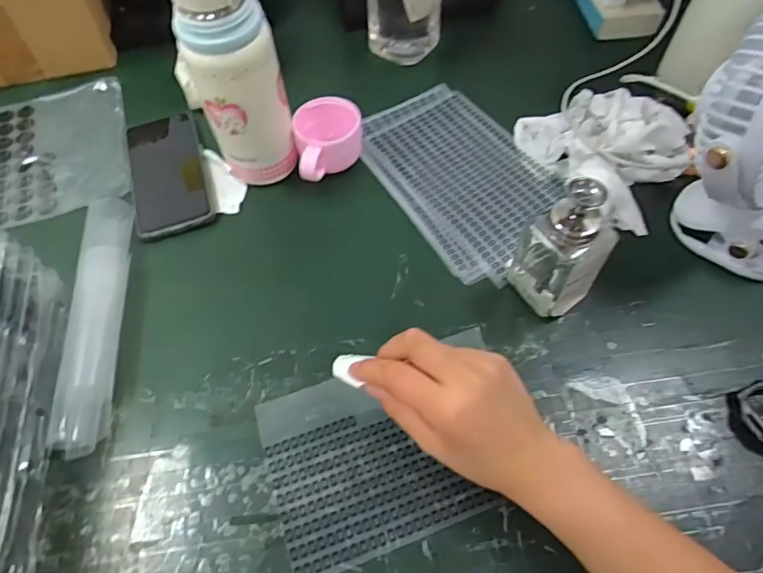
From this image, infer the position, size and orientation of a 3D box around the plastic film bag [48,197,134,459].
[{"bbox_3d":[-0.240,0.023,0.439,0.042,0.030,0.231,-9,57,-3],"label":"plastic film bag"}]

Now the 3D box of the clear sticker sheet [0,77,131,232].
[{"bbox_3d":[-0.367,-0.148,0.566,0.168,0.007,0.197,-18,60,-7],"label":"clear sticker sheet"}]

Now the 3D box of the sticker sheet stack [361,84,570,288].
[{"bbox_3d":[0.078,-0.115,0.519,0.148,0.009,0.234,-31,61,-15],"label":"sticker sheet stack"}]

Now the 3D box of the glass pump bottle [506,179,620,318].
[{"bbox_3d":[0.142,-0.033,0.399,0.052,0.117,0.056,-26,60,-13],"label":"glass pump bottle"}]

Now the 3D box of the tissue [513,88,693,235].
[{"bbox_3d":[0.224,-0.147,0.506,0.128,0.048,0.169,-34,62,-17],"label":"tissue"}]

